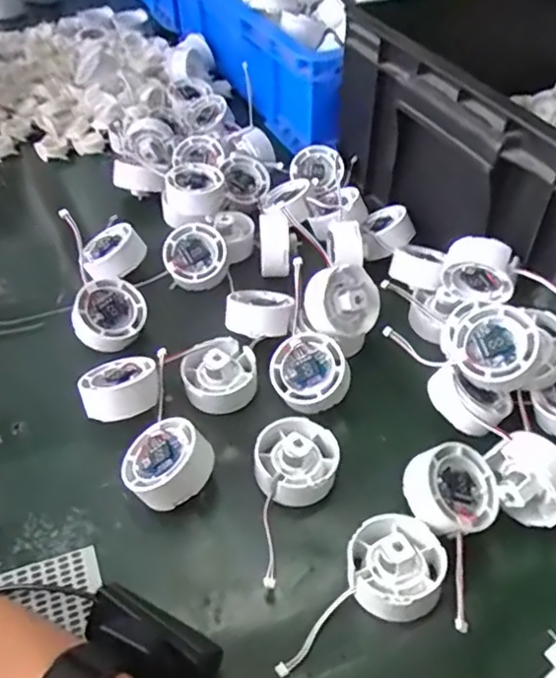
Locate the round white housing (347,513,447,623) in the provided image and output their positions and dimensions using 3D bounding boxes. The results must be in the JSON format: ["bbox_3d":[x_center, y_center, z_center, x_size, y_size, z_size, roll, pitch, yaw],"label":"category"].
[{"bbox_3d":[0.068,0.126,0.350,0.052,0.023,0.056,0,47,0],"label":"round white housing"}]

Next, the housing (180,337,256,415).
[{"bbox_3d":[-0.043,0.025,0.458,0.053,0.032,0.050,0,47,0],"label":"housing"}]

